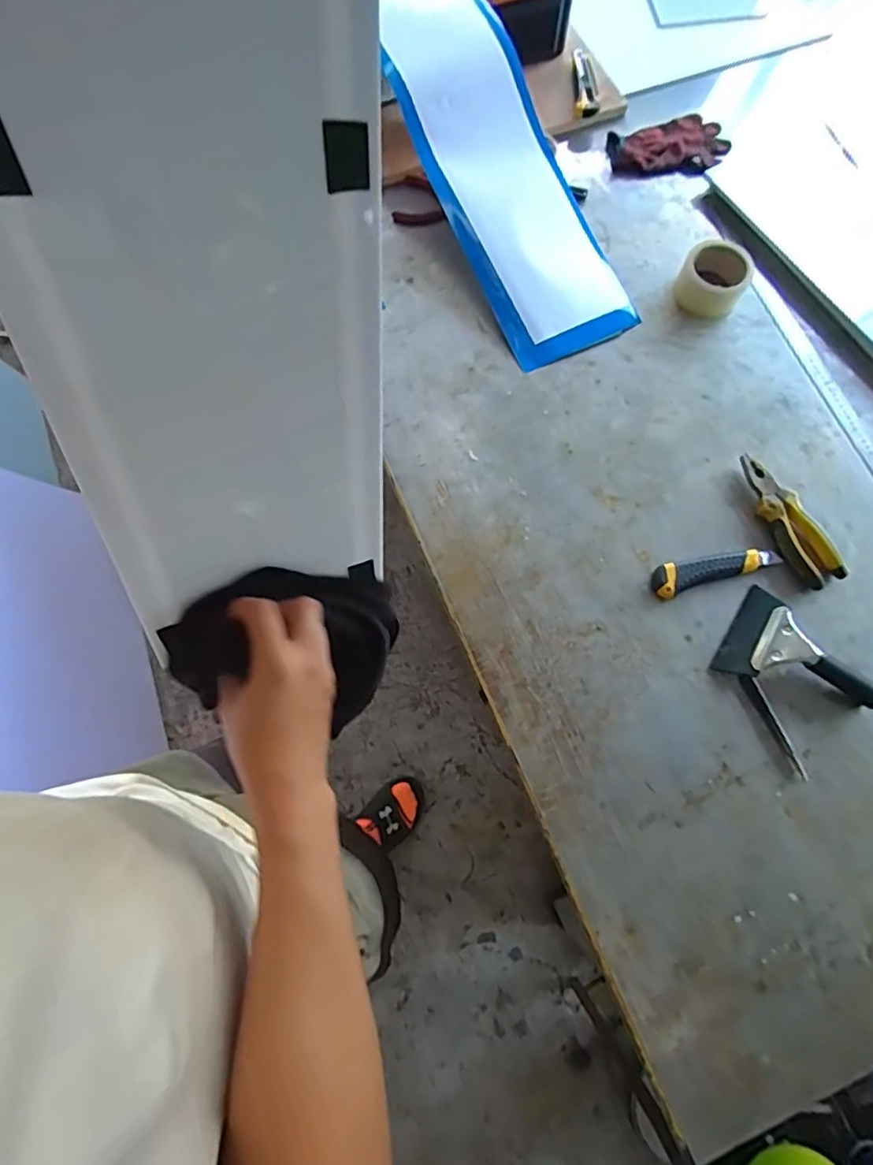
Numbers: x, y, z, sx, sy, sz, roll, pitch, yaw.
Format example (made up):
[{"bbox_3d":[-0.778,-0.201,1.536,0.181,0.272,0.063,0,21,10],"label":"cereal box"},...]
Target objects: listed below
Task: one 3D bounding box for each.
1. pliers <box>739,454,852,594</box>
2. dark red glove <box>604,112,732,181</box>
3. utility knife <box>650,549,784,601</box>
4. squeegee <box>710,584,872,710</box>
[{"bbox_3d":[0.448,-0.081,0.762,0.056,0.029,0.190,-25,73,-6],"label":"pliers"},{"bbox_3d":[0.384,-0.707,0.965,0.203,0.026,0.107,-14,72,-3],"label":"dark red glove"},{"bbox_3d":[0.350,-0.019,0.744,0.160,0.017,0.040,-16,72,-4],"label":"utility knife"},{"bbox_3d":[0.438,0.093,0.702,0.172,0.035,0.116,33,76,11],"label":"squeegee"}]

